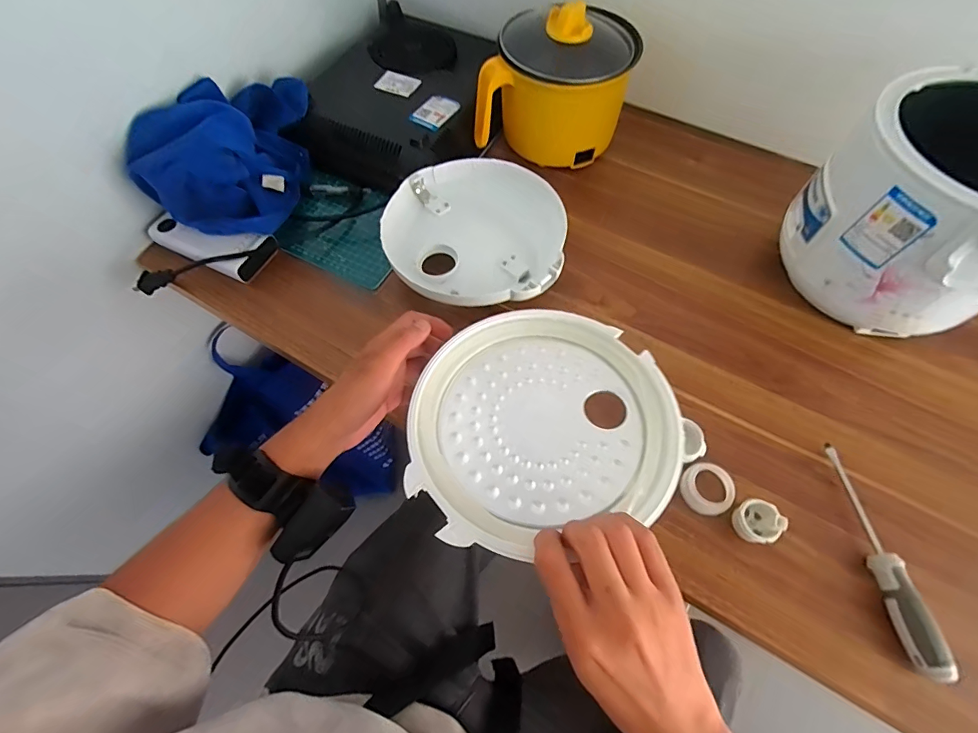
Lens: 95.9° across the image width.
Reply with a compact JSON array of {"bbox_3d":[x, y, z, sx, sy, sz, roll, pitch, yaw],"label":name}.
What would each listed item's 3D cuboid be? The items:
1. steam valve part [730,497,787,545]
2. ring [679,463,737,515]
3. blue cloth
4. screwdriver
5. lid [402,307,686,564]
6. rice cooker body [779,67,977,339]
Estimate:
[{"bbox_3d":[0.236,0.136,0.387,0.029,0.031,0.036,-16,62,-7],"label":"steam valve part"},{"bbox_3d":[0.203,0.114,0.411,0.046,0.017,0.046,-1,61,2],"label":"ring"},{"bbox_3d":[-0.312,-0.270,0.539,0.150,0.099,0.208,-3,61,1],"label":"blue cloth"},{"bbox_3d":[0.336,0.157,0.379,0.025,0.025,0.183,-2,61,2],"label":"screwdriver"},{"bbox_3d":[0.042,0.037,0.342,0.195,0.020,0.192,-1,61,2],"label":"lid"},{"bbox_3d":[0.449,-0.155,0.452,0.226,0.188,0.189,-35,65,-16],"label":"rice cooker body"}]

